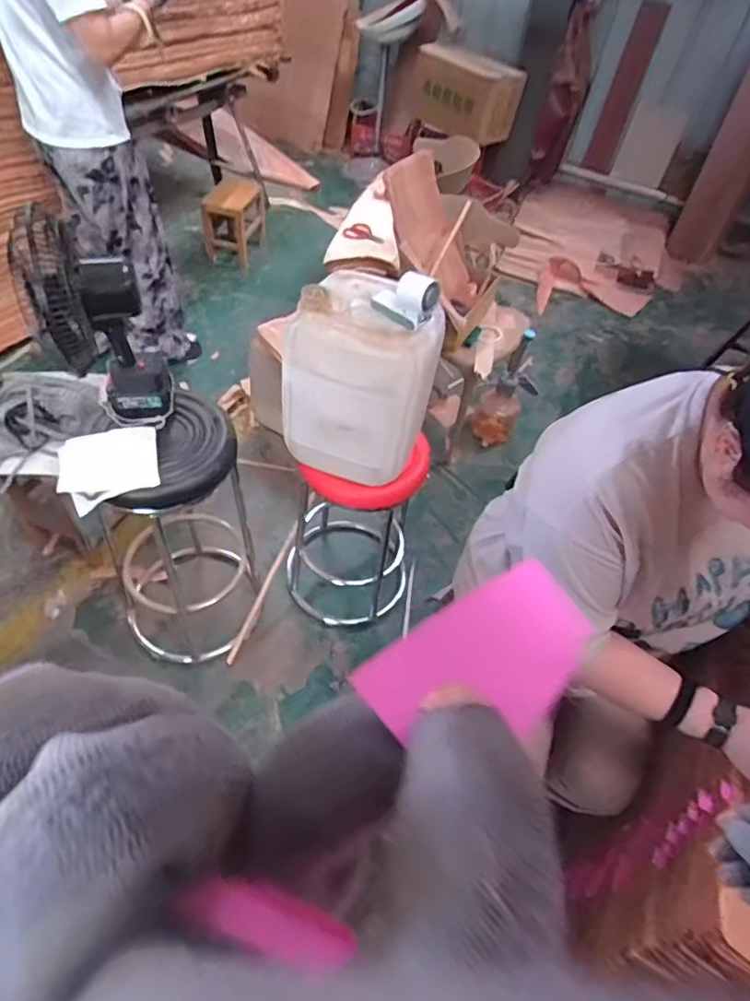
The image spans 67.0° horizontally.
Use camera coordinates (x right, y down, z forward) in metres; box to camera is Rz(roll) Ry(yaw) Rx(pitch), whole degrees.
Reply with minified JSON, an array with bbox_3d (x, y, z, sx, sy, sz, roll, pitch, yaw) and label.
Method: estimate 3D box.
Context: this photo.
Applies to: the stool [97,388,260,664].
[{"bbox_3d":[-0.544,0.087,1.524,0.391,0.788,0.368,3,50,-3],"label":"stool"}]

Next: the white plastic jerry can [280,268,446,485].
[{"bbox_3d":[-0.032,-0.276,1.274,0.294,0.407,0.258,18,51,9],"label":"white plastic jerry can"}]

